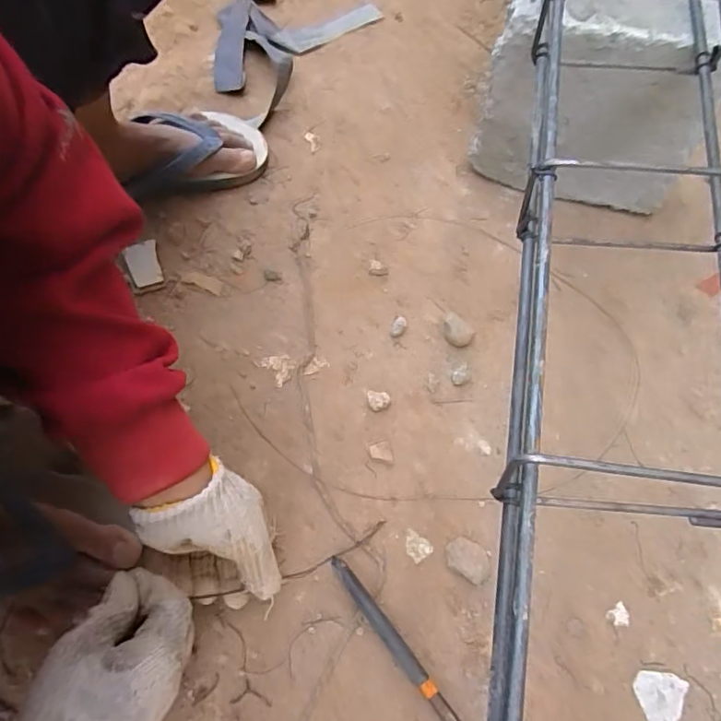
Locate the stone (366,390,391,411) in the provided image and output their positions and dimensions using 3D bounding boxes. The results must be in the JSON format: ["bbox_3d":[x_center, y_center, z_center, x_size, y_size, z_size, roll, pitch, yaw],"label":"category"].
[{"bbox_3d":[0.018,0.039,0.550,0.022,0.004,0.020,0,65,0],"label":"stone"}]

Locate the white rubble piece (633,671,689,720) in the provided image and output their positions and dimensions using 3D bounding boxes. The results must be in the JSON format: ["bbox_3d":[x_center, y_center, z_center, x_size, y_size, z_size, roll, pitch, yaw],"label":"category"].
[{"bbox_3d":[0.235,0.268,0.448,0.037,0.004,0.047,31,69,13],"label":"white rubble piece"}]

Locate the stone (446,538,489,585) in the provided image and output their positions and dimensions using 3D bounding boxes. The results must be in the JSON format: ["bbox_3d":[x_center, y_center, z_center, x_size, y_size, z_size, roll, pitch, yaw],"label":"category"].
[{"bbox_3d":[0.093,0.170,0.484,0.039,0.015,0.029,30,69,13],"label":"stone"}]

